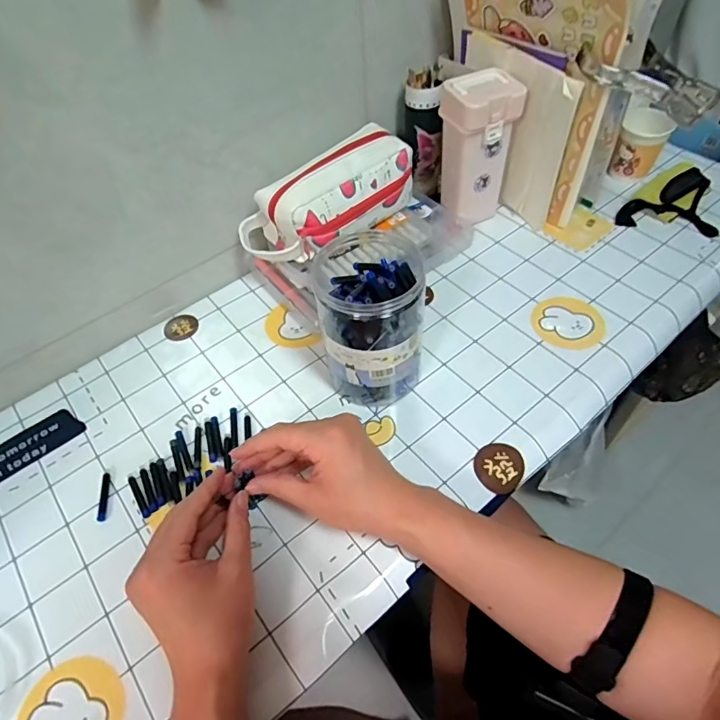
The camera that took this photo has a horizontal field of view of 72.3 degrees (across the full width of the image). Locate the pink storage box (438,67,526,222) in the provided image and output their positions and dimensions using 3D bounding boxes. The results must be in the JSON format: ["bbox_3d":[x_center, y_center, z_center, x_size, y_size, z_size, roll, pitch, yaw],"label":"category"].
[{"bbox_3d":[0.145,-0.255,0.623,0.083,0.176,0.067,-24,55,-14],"label":"pink storage box"}]

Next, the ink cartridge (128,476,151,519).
[{"bbox_3d":[-0.207,0.127,0.460,0.007,0.004,0.045,-29,56,-17],"label":"ink cartridge"}]

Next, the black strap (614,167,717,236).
[{"bbox_3d":[0.403,-0.205,0.645,0.121,0.041,0.090,-5,52,0],"label":"black strap"}]

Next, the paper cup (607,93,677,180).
[{"bbox_3d":[0.392,-0.311,0.691,0.063,0.083,0.079,17,56,16],"label":"paper cup"}]

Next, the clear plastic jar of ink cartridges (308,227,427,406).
[{"bbox_3d":[0.013,-0.035,0.483,0.099,0.147,0.101,-2,52,3],"label":"clear plastic jar of ink cartridges"}]

